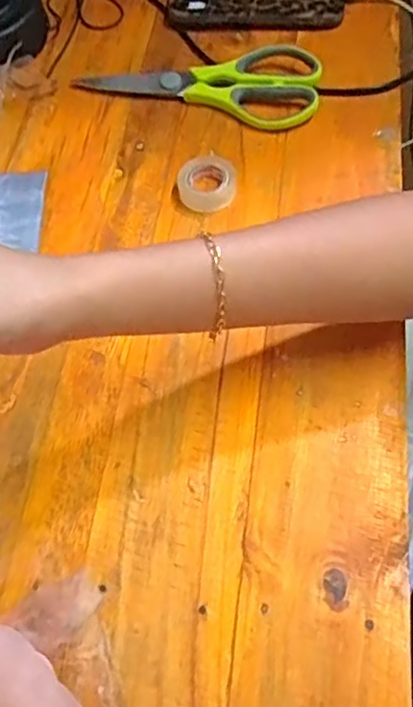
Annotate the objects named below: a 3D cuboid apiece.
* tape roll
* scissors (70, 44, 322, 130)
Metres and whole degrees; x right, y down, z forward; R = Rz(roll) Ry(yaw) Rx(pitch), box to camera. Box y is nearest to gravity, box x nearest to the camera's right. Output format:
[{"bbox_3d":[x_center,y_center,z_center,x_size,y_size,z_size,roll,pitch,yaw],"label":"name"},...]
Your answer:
[{"bbox_3d":[0.000,-0.127,0.463,0.043,0.015,0.046,-2,62,3],"label":"tape roll"},{"bbox_3d":[-0.003,-0.227,0.513,0.192,0.019,0.074,14,64,11],"label":"scissors"}]

